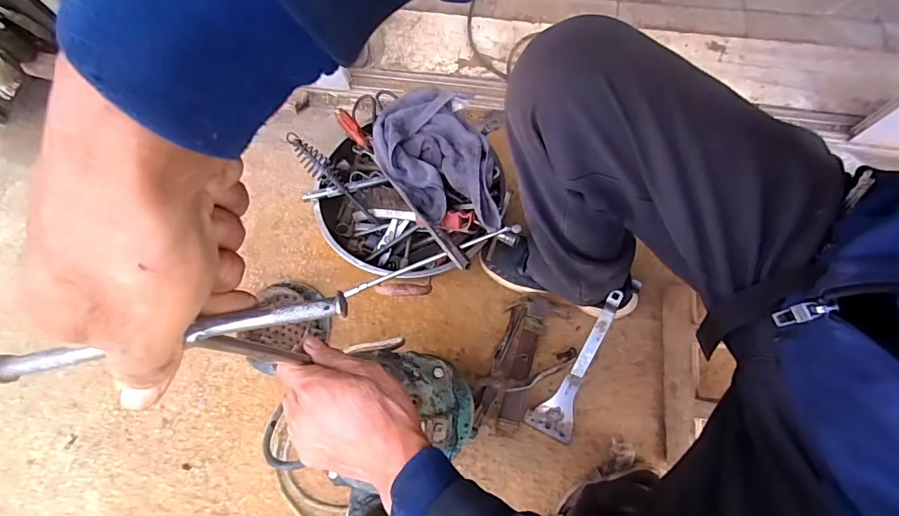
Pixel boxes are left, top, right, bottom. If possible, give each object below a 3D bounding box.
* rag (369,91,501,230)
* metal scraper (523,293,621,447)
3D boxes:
[{"bbox_3d":[-0.017,-0.159,0.721,0.171,0.065,0.292,-27,72,-5],"label":"rag"},{"bbox_3d":[0.222,0.184,0.755,0.078,0.022,0.279,25,100,12],"label":"metal scraper"}]

